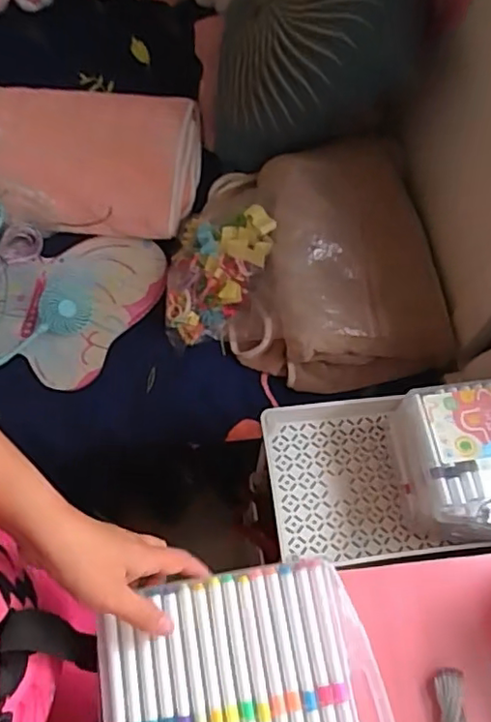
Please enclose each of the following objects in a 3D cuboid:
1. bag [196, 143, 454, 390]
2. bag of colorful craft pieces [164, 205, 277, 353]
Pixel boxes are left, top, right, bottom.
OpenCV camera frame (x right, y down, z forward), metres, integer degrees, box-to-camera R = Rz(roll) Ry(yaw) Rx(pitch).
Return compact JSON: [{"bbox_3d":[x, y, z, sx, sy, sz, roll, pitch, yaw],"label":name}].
[{"bbox_3d":[0.122,-0.163,0.906,0.327,0.119,0.399,-11,67,-6],"label":"bag"},{"bbox_3d":[-0.045,-0.132,0.901,0.149,0.080,0.211,10,66,3],"label":"bag of colorful craft pieces"}]

